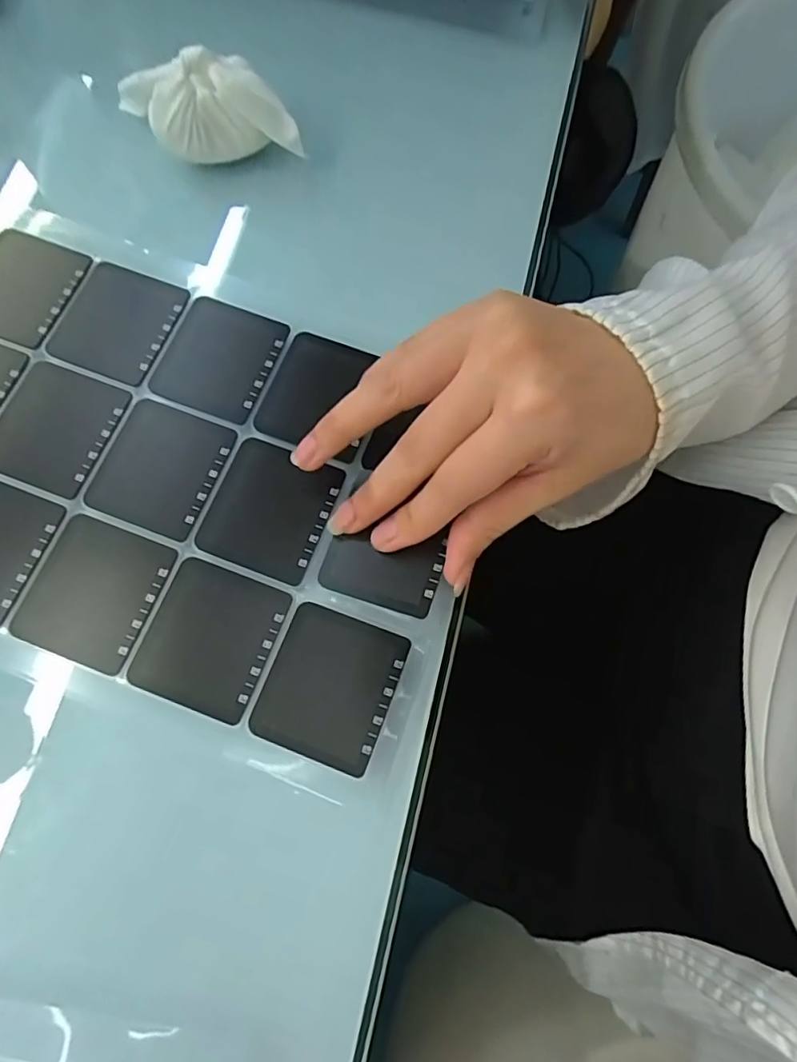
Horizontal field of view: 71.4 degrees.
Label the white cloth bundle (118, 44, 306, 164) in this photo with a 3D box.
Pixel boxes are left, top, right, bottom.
[{"bbox_3d":[-0.099,-0.213,0.275,0.098,0.037,0.037,7,74,0],"label":"white cloth bundle"}]

